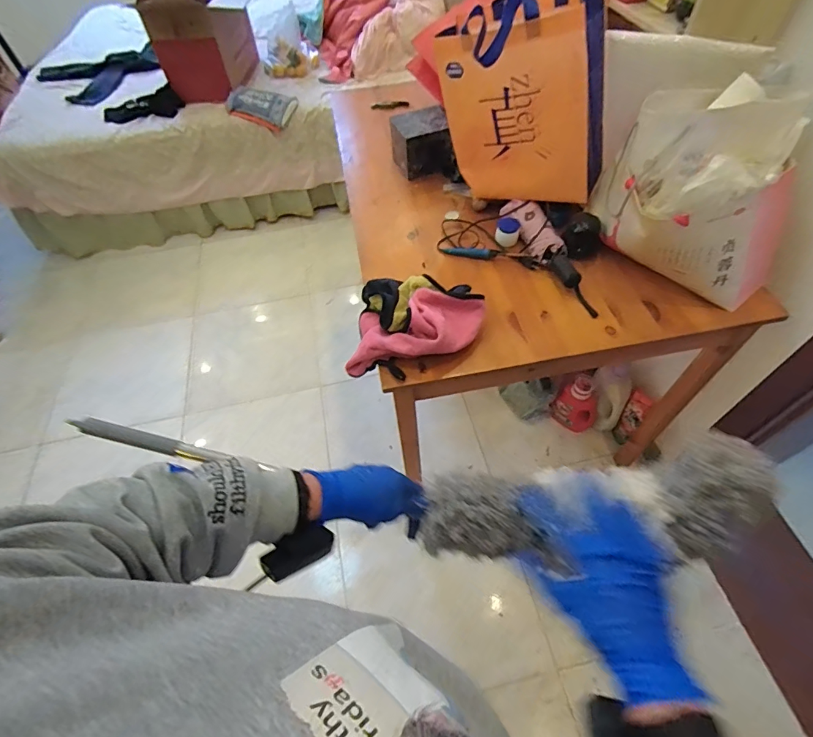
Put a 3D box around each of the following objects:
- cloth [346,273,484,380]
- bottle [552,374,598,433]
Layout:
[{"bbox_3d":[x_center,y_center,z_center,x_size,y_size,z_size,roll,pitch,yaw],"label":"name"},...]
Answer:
[{"bbox_3d":[0.016,-0.078,0.784,0.230,0.097,0.193,10,56,10],"label":"cloth"},{"bbox_3d":[0.552,0.117,1.394,0.131,0.196,0.087,31,62,23],"label":"bottle"}]

